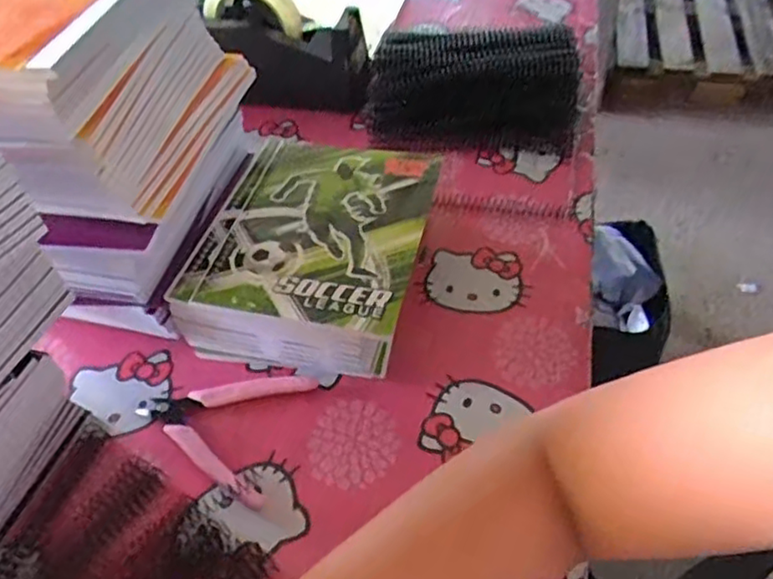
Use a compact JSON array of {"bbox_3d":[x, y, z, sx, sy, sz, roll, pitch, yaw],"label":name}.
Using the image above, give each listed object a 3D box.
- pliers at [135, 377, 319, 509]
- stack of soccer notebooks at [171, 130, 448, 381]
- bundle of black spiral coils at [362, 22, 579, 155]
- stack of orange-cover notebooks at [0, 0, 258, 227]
[{"bbox_3d":[-0.122,0.092,0.468,0.116,0.009,0.097,10,49,14],"label":"pliers"},{"bbox_3d":[-0.055,-0.036,0.542,0.172,0.068,0.201,8,49,11],"label":"stack of soccer notebooks"},{"bbox_3d":[0.094,-0.221,0.717,0.225,0.106,0.127,9,49,12],"label":"bundle of black spiral coils"},{"bbox_3d":[-0.224,-0.157,0.482,0.168,0.126,0.207,6,48,10],"label":"stack of orange-cover notebooks"}]

